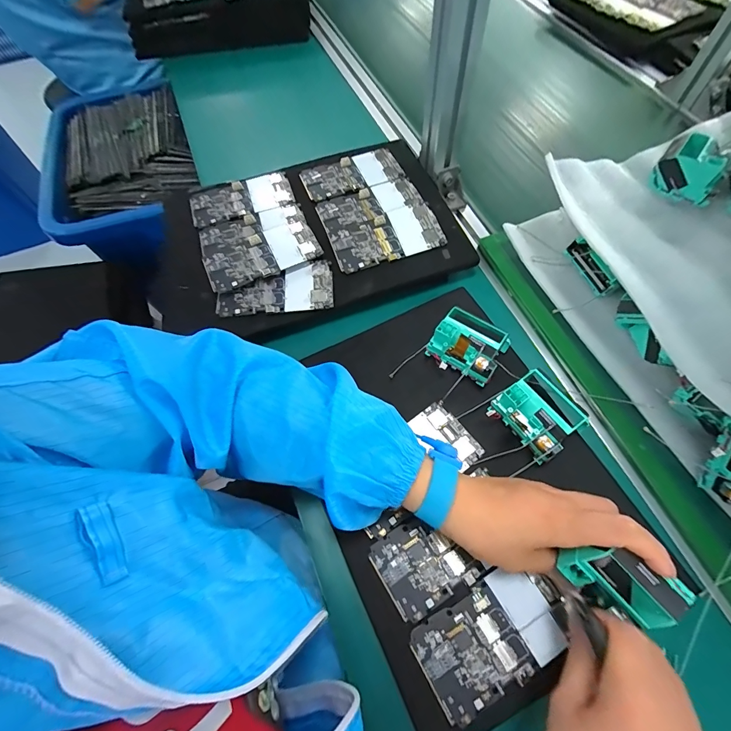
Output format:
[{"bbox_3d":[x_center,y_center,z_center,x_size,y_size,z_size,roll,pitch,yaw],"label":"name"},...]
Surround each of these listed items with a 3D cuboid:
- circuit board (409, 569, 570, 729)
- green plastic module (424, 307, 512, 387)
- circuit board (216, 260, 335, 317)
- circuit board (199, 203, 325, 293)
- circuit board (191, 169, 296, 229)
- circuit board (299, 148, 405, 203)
[{"bbox_3d":[0.100,0.210,0.287,0.119,0.011,0.065,-30,66,-11],"label":"circuit board"},{"bbox_3d":[0.106,-0.022,0.374,0.077,0.037,0.063,22,71,13],"label":"green plastic module"},{"bbox_3d":[-0.101,-0.083,0.416,0.128,0.008,0.058,-11,64,-2],"label":"circuit board"},{"bbox_3d":[-0.130,-0.146,0.440,0.130,0.011,0.105,-24,64,-8],"label":"circuit board"},{"bbox_3d":[-0.162,-0.220,0.481,0.127,0.008,0.070,-16,64,-5],"label":"circuit board"},{"bbox_3d":[-0.018,-0.256,0.493,0.129,0.008,0.070,-23,65,-8],"label":"circuit board"}]

